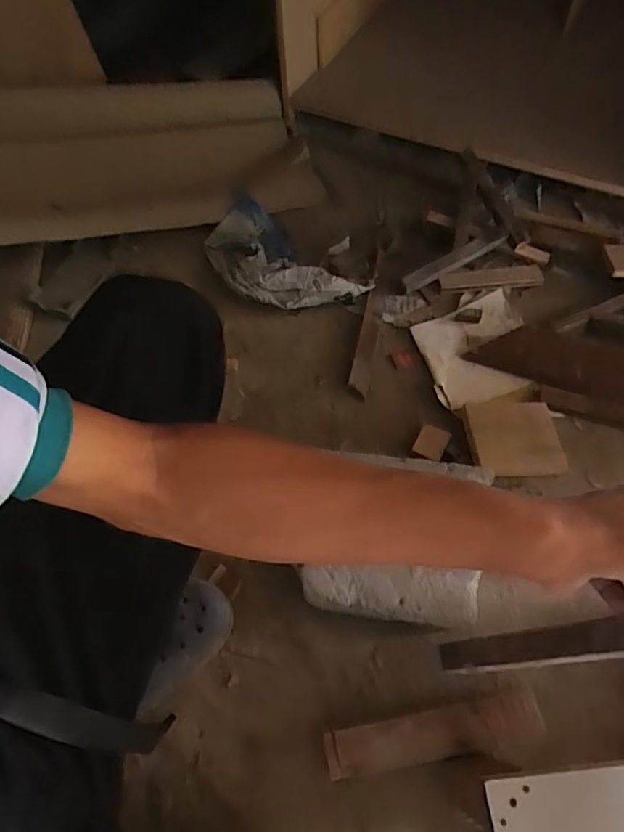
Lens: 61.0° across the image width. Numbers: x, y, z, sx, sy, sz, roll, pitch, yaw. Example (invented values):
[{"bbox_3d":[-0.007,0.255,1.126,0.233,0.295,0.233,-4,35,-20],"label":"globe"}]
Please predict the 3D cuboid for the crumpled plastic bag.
[{"bbox_3d":[-0.067,-0.262,0.939,0.167,0.062,0.315,-40,65,-17],"label":"crumpled plastic bag"}]

